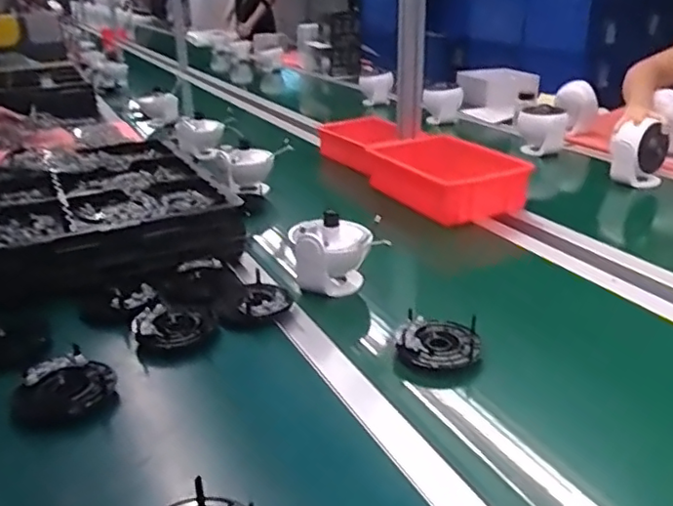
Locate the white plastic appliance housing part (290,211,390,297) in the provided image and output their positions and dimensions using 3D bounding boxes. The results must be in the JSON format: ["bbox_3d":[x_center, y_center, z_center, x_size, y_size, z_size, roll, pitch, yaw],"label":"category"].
[{"bbox_3d":[0.000,0.007,0.886,0.129,0.097,0.091,2,25,-1],"label":"white plastic appliance housing part"}]

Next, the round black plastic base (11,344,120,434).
[{"bbox_3d":[-0.287,0.146,0.657,0.099,0.022,0.105,-10,28,-24],"label":"round black plastic base"}]

